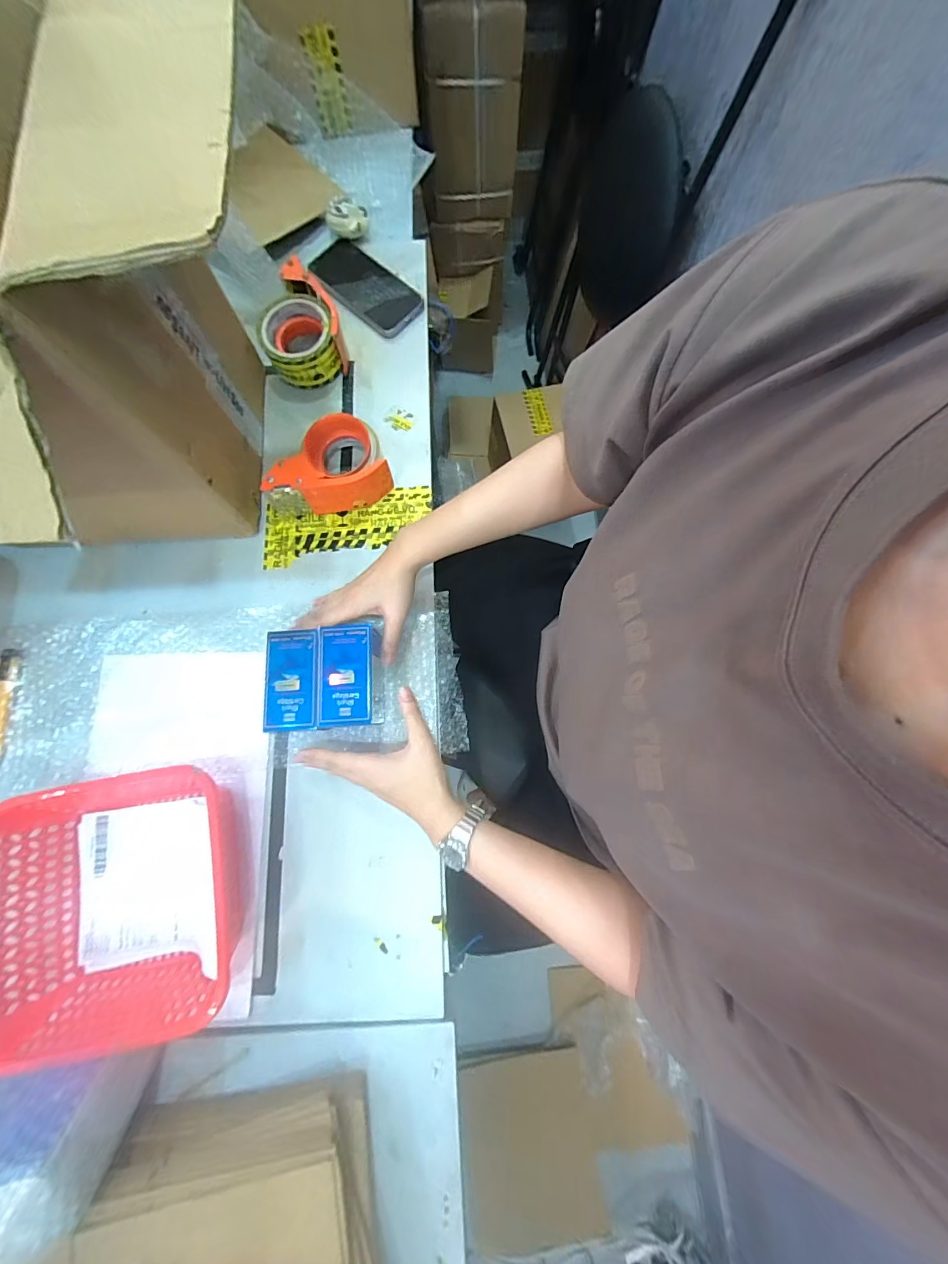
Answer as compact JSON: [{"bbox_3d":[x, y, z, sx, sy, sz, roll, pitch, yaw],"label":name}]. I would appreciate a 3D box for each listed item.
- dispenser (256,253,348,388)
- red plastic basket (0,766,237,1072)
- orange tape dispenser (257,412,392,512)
[{"bbox_3d":[-0.232,-0.402,0.553,0.102,0.060,0.138,-27,80,-6],"label":"dispenser"},{"bbox_3d":[-0.343,0.258,0.411,0.217,0.080,0.218,-10,79,-3],"label":"red plastic basket"},{"bbox_3d":[-0.181,-0.200,0.512,0.142,0.061,0.101,-21,80,-4],"label":"orange tape dispenser"}]

